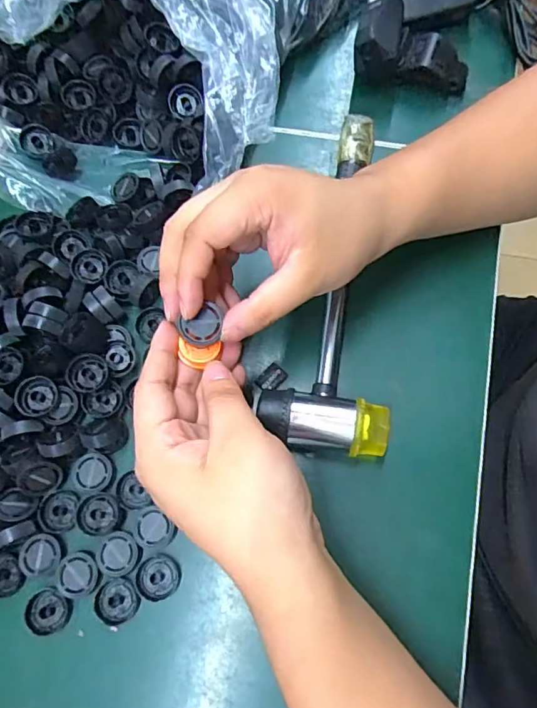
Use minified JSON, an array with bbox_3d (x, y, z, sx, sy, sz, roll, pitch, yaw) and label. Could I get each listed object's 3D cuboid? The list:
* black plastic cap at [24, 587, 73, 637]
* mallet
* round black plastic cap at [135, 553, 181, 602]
[{"bbox_3d":[-0.131,0.153,0.287,0.025,0.005,0.025,-1,72,4],"label":"black plastic cap"},{"bbox_3d":[0.051,-0.057,0.335,0.079,0.028,0.247,10,72,3],"label":"mallet"},{"bbox_3d":[-0.066,0.133,0.289,0.025,0.004,0.025,0,71,0],"label":"round black plastic cap"}]

